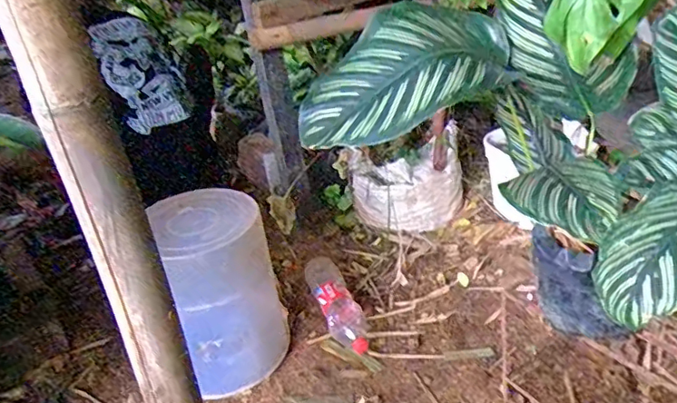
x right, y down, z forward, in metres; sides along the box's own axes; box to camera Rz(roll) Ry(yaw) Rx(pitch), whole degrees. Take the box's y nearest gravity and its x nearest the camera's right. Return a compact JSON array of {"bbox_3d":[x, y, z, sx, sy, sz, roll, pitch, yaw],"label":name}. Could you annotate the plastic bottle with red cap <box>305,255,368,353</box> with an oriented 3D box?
[{"bbox_3d":[-0.003,0.246,1.336,0.097,0.076,0.293,-14,33,-11],"label":"plastic bottle with red cap"}]

